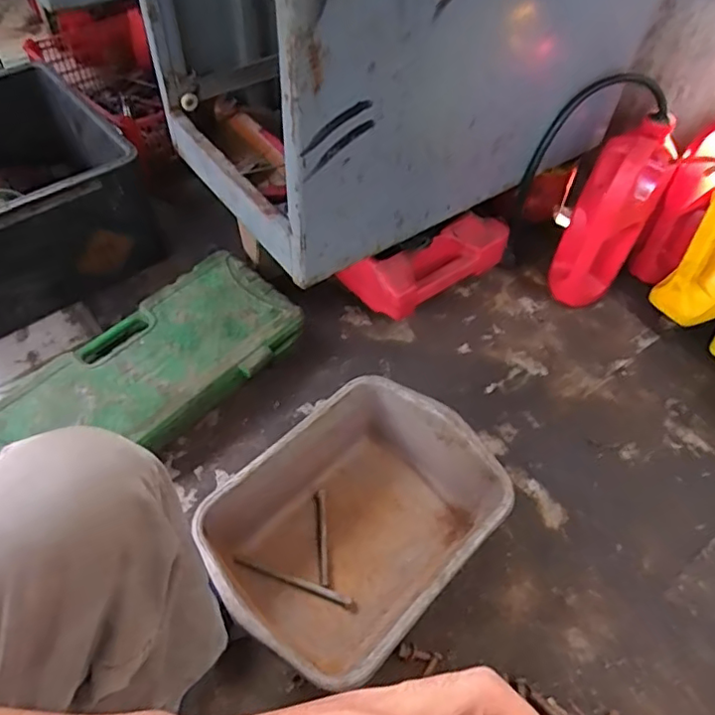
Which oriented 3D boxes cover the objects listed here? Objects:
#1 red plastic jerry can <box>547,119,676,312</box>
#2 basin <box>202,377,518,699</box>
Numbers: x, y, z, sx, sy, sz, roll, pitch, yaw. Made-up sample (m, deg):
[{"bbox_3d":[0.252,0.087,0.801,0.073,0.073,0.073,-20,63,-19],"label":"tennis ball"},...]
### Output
[{"bbox_3d":[0.427,-0.232,1.015,0.114,0.299,0.155,29,56,17],"label":"red plastic jerry can"},{"bbox_3d":[-0.001,0.207,0.747,0.257,0.124,0.337,38,60,24],"label":"basin"}]

